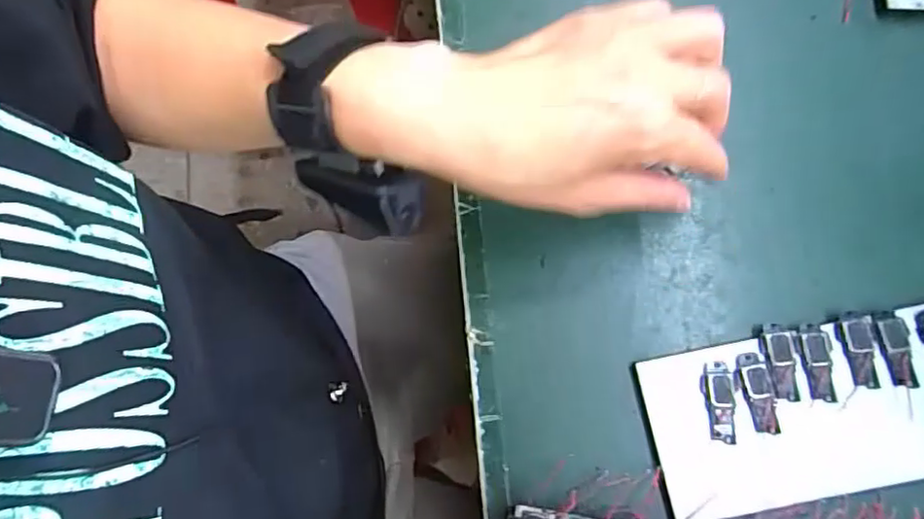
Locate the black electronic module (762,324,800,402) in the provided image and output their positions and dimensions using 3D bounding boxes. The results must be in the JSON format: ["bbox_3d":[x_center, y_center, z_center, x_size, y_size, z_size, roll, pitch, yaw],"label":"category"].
[{"bbox_3d":[0.161,0.051,0.306,0.013,0.004,0.038,-4,79,1],"label":"black electronic module"}]

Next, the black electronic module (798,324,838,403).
[{"bbox_3d":[0.179,0.052,0.307,0.013,0.004,0.038,-4,79,1],"label":"black electronic module"}]

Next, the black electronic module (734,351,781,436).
[{"bbox_3d":[0.147,0.067,0.305,0.016,0.004,0.039,-14,79,-1],"label":"black electronic module"}]

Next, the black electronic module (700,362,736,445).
[{"bbox_3d":[0.129,0.072,0.305,0.016,0.004,0.039,-5,79,0],"label":"black electronic module"}]

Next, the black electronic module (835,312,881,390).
[{"bbox_3d":[0.200,0.046,0.306,0.016,0.004,0.038,-11,79,-1],"label":"black electronic module"}]

